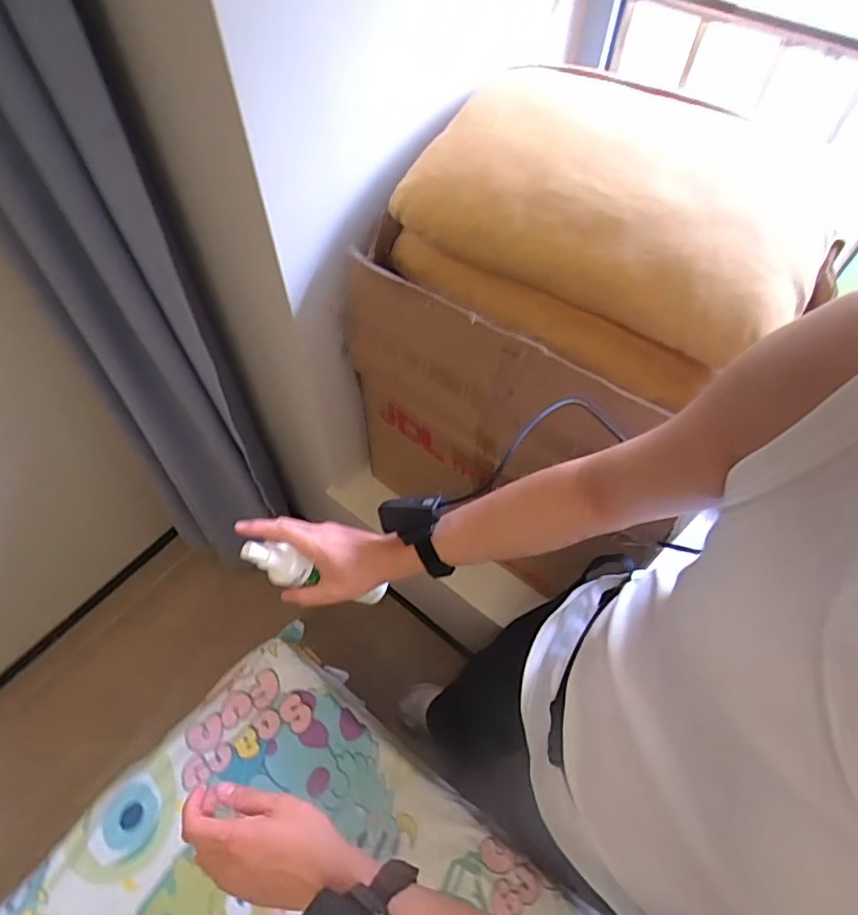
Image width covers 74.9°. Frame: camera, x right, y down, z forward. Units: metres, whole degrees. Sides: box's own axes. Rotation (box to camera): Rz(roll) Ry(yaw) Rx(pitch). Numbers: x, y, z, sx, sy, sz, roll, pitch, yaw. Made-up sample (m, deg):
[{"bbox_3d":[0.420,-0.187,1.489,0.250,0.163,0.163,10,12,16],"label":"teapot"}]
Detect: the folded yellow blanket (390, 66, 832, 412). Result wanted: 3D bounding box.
[{"bbox_3d":[0.259,-0.347,0.796,0.529,0.203,0.376,31,61,19],"label":"folded yellow blanket"}]

